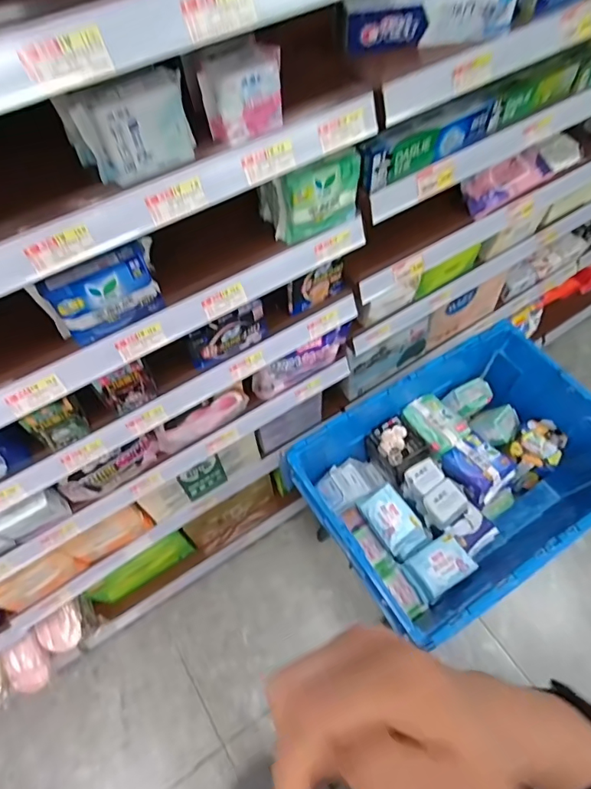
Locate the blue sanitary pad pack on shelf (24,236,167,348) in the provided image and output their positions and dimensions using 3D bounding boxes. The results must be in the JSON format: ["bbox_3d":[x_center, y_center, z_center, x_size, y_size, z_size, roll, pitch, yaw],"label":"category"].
[{"bbox_3d":[-0.228,-0.119,0.575,0.138,0.101,0.041,-33,64,-16],"label":"blue sanitary pad pack on shelf"}]

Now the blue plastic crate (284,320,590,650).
[{"bbox_3d":[0.336,0.185,1.011,0.585,0.286,0.409,-30,63,-14],"label":"blue plastic crate"}]

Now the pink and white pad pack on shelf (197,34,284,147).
[{"bbox_3d":[-0.057,-0.324,0.509,0.086,0.066,0.063,-21,62,-10],"label":"pink and white pad pack on shelf"}]

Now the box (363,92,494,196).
[{"bbox_3d":[0.198,-0.389,0.716,0.252,0.058,0.047,-32,64,-16],"label":"box"}]

